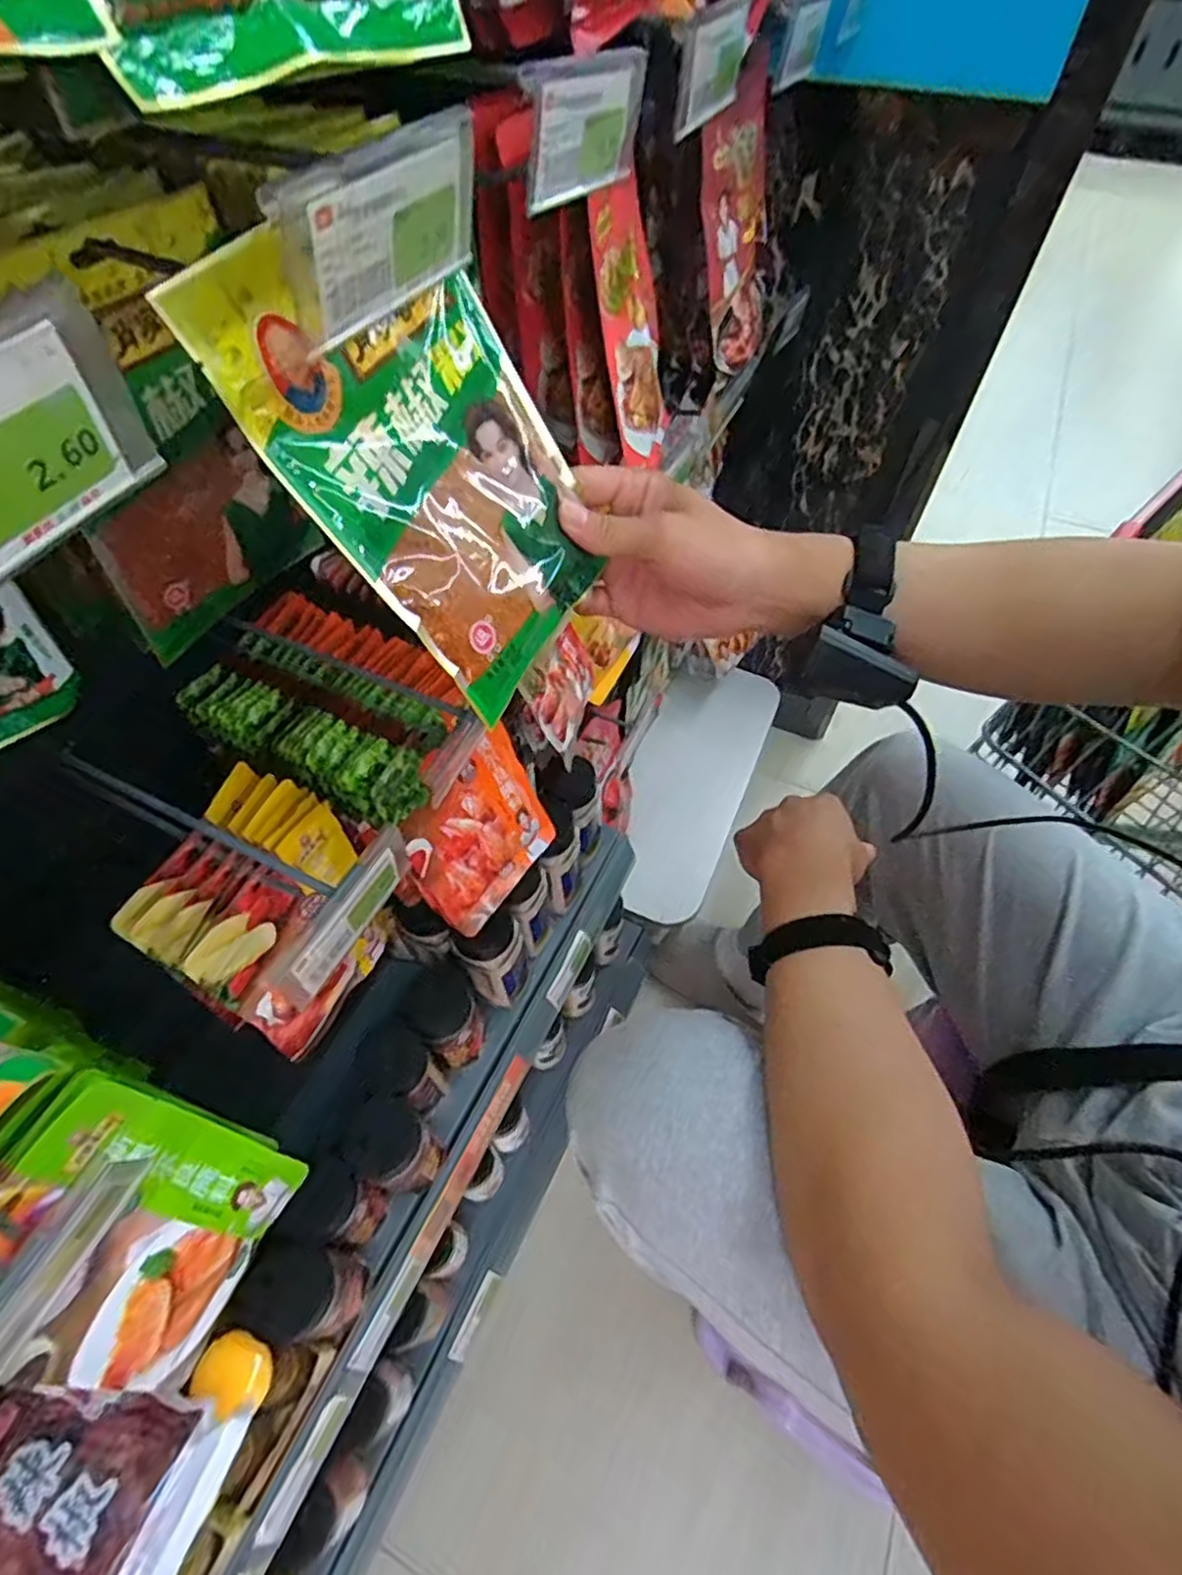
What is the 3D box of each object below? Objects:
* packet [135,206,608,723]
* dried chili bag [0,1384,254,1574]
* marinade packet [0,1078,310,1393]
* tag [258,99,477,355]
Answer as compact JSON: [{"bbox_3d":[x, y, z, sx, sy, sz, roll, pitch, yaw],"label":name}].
[{"bbox_3d":[-0.061,-0.146,0.303,0.015,0.188,0.139,4,54,41],"label":"packet"},{"bbox_3d":[-0.297,0.409,0.384,0.146,0.044,0.124,15,55,9],"label":"dried chili bag"},{"bbox_3d":[-0.232,0.235,0.352,0.012,0.169,0.120,10,54,33],"label":"marinade packet"},{"bbox_3d":[-0.073,-0.188,0.229,0.015,0.044,0.098,26,59,10],"label":"tag"}]

